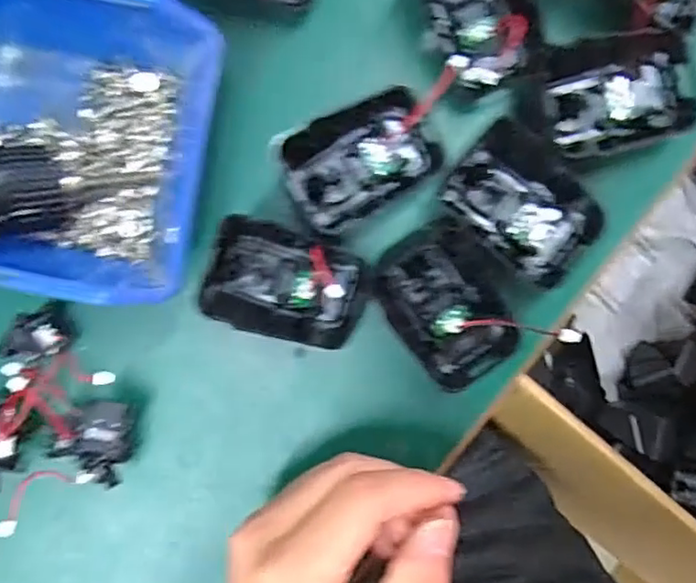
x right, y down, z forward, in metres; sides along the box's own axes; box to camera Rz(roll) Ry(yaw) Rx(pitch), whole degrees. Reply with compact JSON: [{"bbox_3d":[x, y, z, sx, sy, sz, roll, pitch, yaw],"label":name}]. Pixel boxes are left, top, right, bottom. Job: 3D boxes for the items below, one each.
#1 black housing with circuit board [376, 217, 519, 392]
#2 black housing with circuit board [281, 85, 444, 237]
[{"bbox_3d":[0.045,0.006,0.272,0.050,0.015,0.068,-29,93,2],"label":"black housing with circuit board"},{"bbox_3d":[0.005,-0.056,0.265,0.065,0.019,0.041,-29,93,1],"label":"black housing with circuit board"}]

